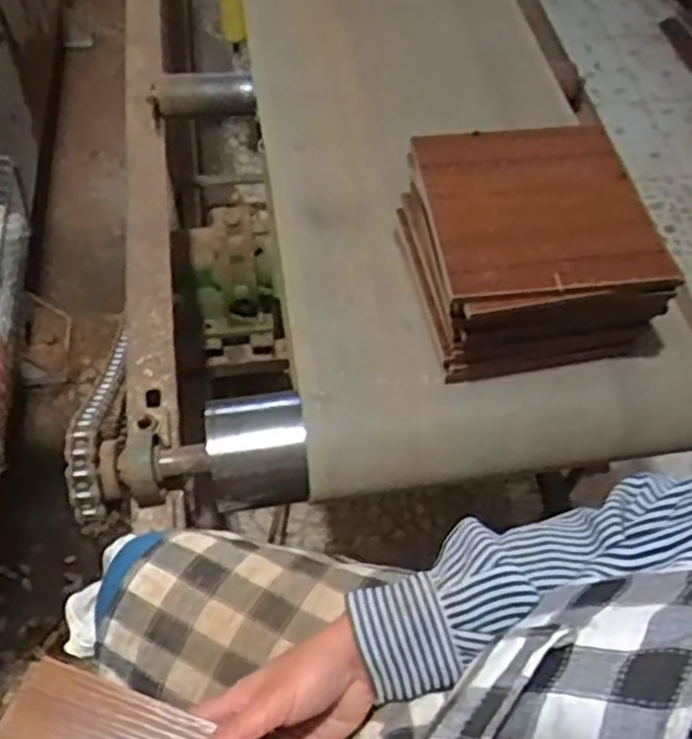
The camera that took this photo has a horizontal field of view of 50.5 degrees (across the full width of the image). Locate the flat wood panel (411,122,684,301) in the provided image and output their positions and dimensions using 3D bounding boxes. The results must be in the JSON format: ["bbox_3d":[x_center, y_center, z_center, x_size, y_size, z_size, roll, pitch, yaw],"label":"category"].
[{"bbox_3d":[0.168,-0.144,0.639,0.186,0.015,0.187,-3,58,-7],"label":"flat wood panel"}]

